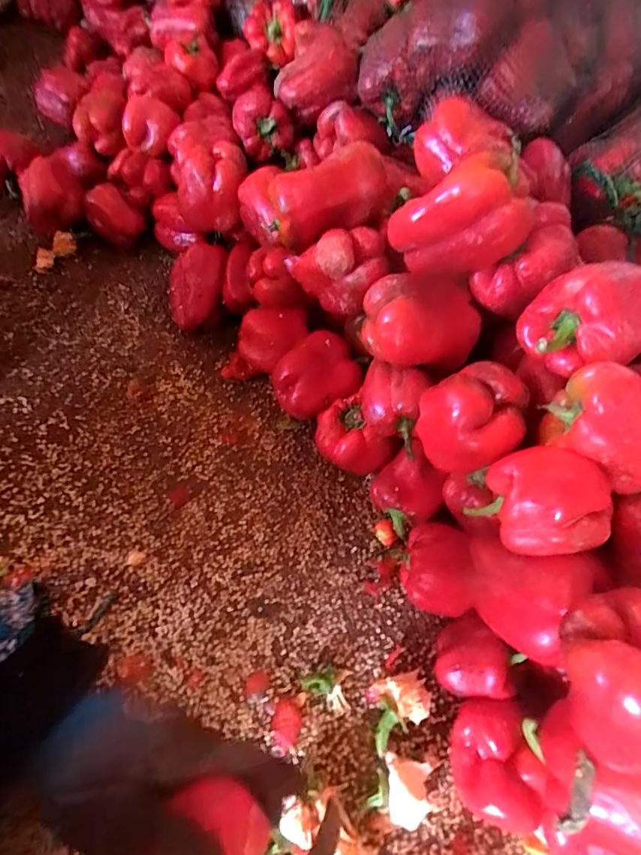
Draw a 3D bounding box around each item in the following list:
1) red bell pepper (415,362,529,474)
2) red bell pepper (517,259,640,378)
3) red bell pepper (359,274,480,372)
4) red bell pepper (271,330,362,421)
[{"bbox_3d":[0.140,-0.007,0.424,0.083,0.068,0.078,2,60,-3],"label":"red bell pepper"},{"bbox_3d":[0.247,-0.096,0.421,0.101,0.079,0.082,6,60,-1],"label":"red bell pepper"},{"bbox_3d":[0.104,-0.111,0.478,0.117,0.068,0.083,4,60,-2],"label":"red bell pepper"},{"bbox_3d":[-0.004,-0.055,0.595,0.093,0.095,0.086,2,60,-3],"label":"red bell pepper"}]

